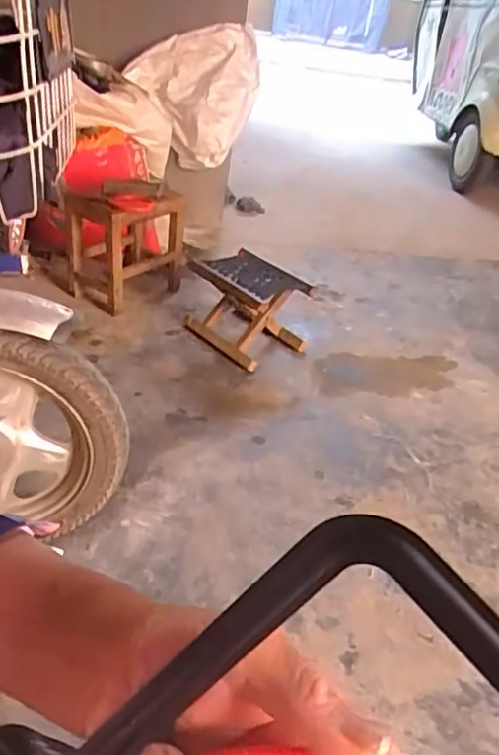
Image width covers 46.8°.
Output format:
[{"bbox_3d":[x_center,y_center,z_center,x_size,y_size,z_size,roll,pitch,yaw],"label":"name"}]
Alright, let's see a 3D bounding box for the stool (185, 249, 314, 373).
[{"bbox_3d":[-0.017,-0.194,1.558,0.240,0.197,0.323,-24,45,-37],"label":"stool"}]

